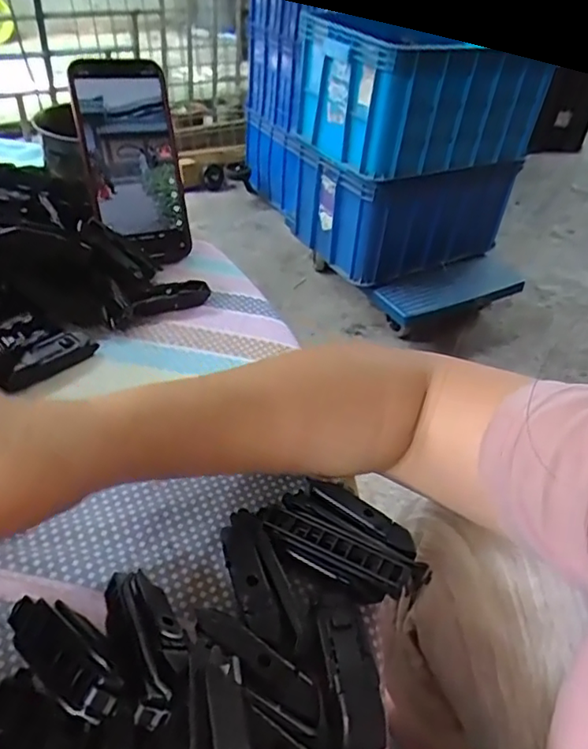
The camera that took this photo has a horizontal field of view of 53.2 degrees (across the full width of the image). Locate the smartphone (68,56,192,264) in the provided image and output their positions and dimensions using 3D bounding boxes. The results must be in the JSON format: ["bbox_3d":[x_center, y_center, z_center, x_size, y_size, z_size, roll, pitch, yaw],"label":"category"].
[{"bbox_3d":[-0.131,-0.172,0.479,0.072,0.157,0.015,-13,12,-23],"label":"smartphone"}]

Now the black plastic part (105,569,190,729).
[{"bbox_3d":[-0.059,0.103,0.236,0.028,0.015,0.076,-9,23,-18],"label":"black plastic part"}]

